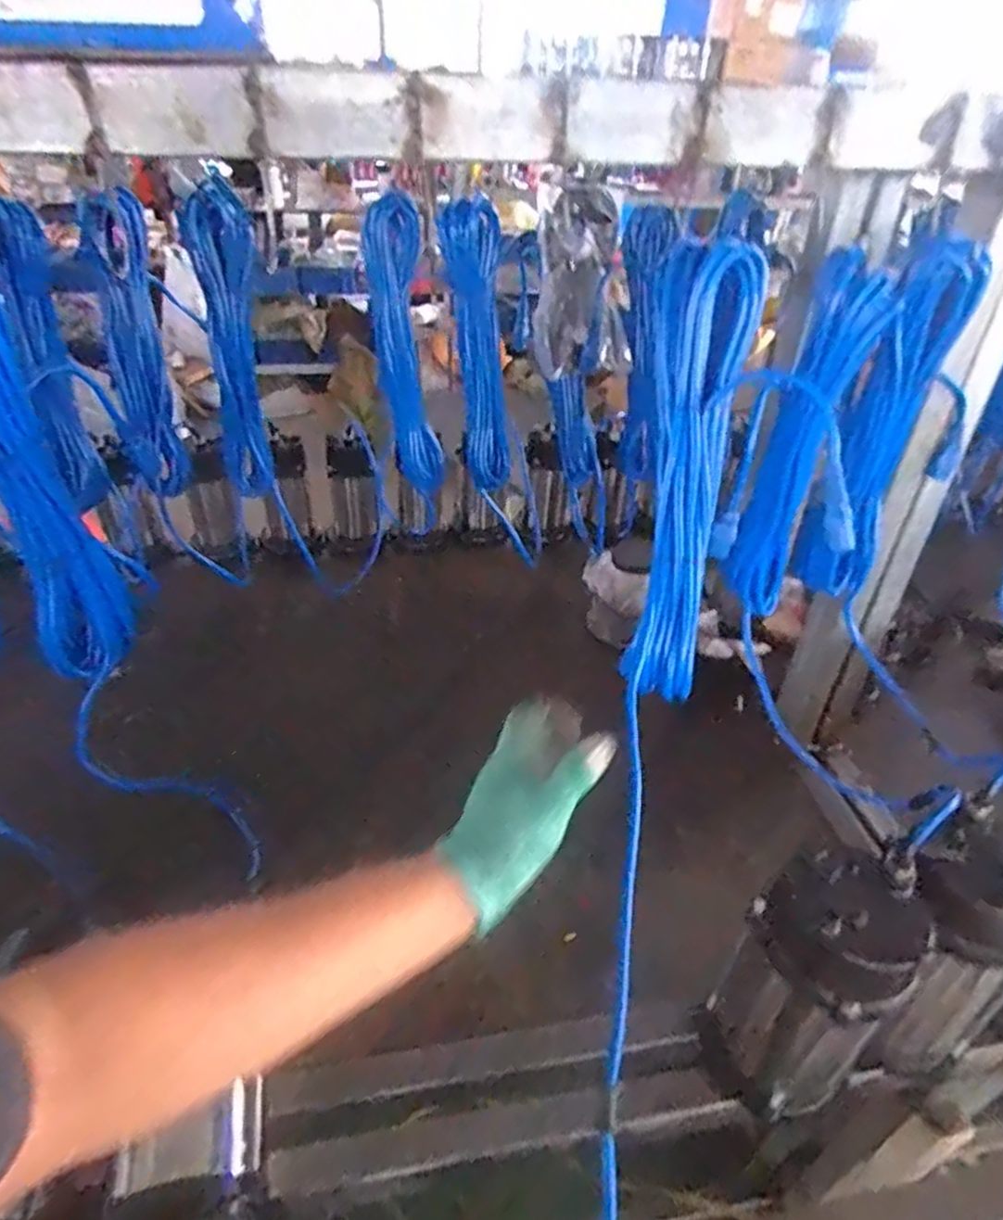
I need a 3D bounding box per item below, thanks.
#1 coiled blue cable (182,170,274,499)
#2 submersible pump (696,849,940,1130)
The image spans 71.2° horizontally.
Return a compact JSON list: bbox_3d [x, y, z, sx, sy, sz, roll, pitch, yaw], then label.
[{"bbox_3d":[-0.335,-0.322,0.885,0.079,0.374,0.051,-9,39,-15],"label":"coiled blue cable"},{"bbox_3d":[0.271,0.334,0.624,0.128,0.247,0.126,-27,47,-34],"label":"submersible pump"}]

